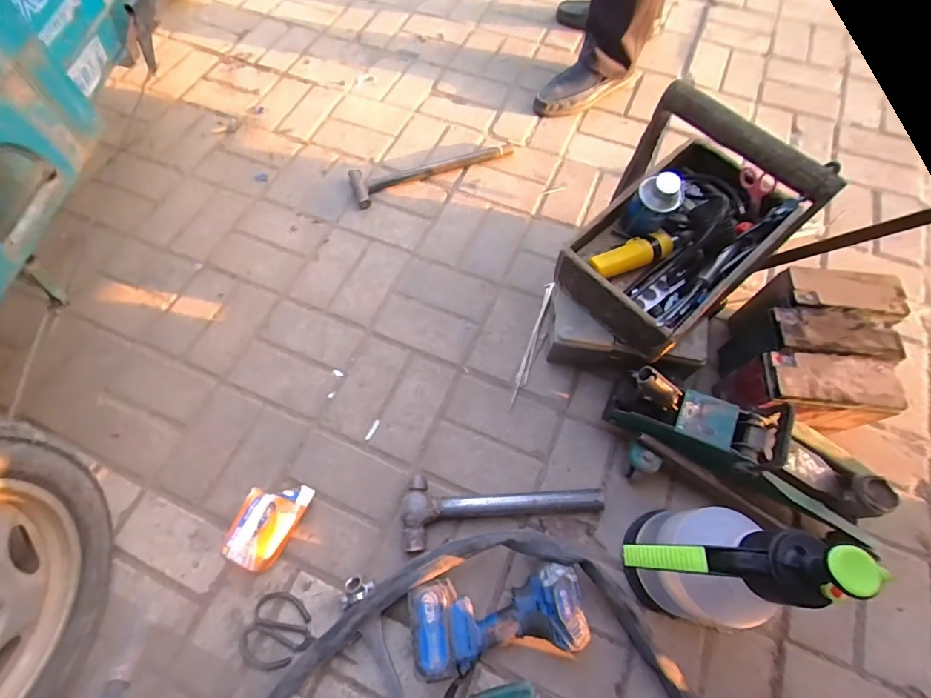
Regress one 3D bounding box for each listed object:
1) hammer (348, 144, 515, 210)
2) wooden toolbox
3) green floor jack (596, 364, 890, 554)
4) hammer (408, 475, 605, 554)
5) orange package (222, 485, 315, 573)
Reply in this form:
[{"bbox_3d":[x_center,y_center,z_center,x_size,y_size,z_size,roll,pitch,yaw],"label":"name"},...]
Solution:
[{"bbox_3d":[-0.079,-0.431,1.016,0.383,0.027,0.098,-24,68,-10],"label":"hammer"},{"bbox_3d":[0.346,-0.210,0.645,0.343,0.275,0.237,-41,72,-17],"label":"wooden toolbox"},{"bbox_3d":[0.428,0.160,0.666,0.414,0.156,0.114,22,67,10],"label":"green floor jack"},{"bbox_3d":[0.055,0.243,0.704,0.315,0.040,0.108,-8,66,-3],"label":"hammer"},{"bbox_3d":[-0.310,0.270,0.681,0.088,0.054,0.137,22,68,10],"label":"orange package"}]

